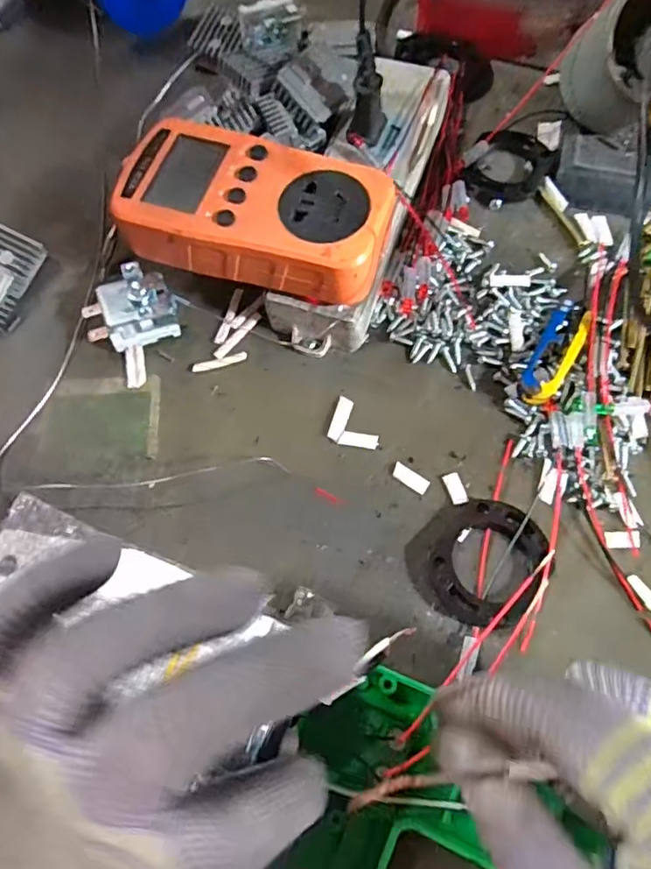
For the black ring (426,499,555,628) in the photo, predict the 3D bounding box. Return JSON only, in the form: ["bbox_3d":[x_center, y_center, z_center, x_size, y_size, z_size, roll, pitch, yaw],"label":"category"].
[{"bbox_3d":[0.076,0.059,0.259,0.053,0.007,0.057,0,70,1],"label":"black ring"}]

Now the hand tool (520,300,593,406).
[{"bbox_3d":[0.121,-0.043,0.291,0.020,0.011,0.066,31,74,11],"label":"hand tool"}]

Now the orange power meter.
[{"bbox_3d":[-0.034,-0.105,0.266,0.126,0.028,0.072,14,71,6],"label":"orange power meter"}]

